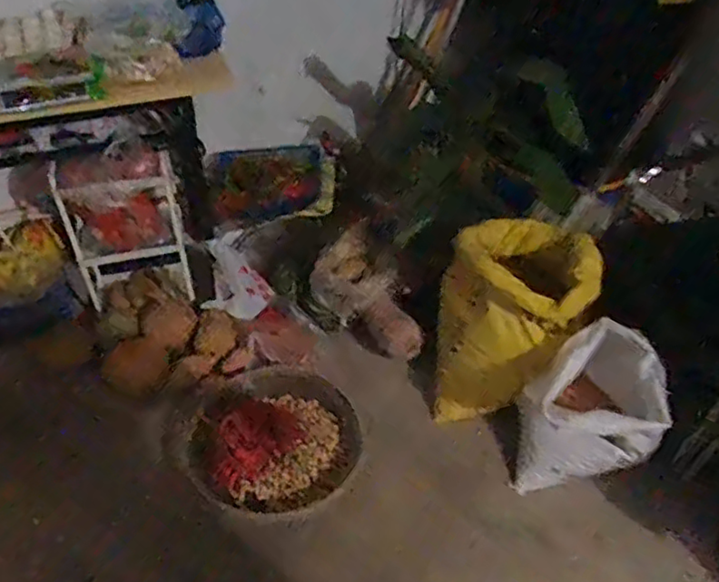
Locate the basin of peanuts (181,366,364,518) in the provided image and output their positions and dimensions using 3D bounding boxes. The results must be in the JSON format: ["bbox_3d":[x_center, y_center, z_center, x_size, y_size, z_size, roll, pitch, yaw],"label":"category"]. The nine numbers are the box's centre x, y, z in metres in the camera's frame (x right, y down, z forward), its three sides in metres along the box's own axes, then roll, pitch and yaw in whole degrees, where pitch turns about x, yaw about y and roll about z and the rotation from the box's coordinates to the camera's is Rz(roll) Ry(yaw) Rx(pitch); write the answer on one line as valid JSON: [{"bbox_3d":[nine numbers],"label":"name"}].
[{"bbox_3d":[-0.236,0.359,1.599,0.395,0.120,0.431,1,44,-1],"label":"basin of peanuts"}]

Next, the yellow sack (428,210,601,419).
[{"bbox_3d":[0.375,0.068,1.579,0.328,0.400,0.360,4,44,3],"label":"yellow sack"}]

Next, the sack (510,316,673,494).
[{"bbox_3d":[0.511,0.275,1.469,0.253,0.343,0.253,4,44,3],"label":"sack"}]

